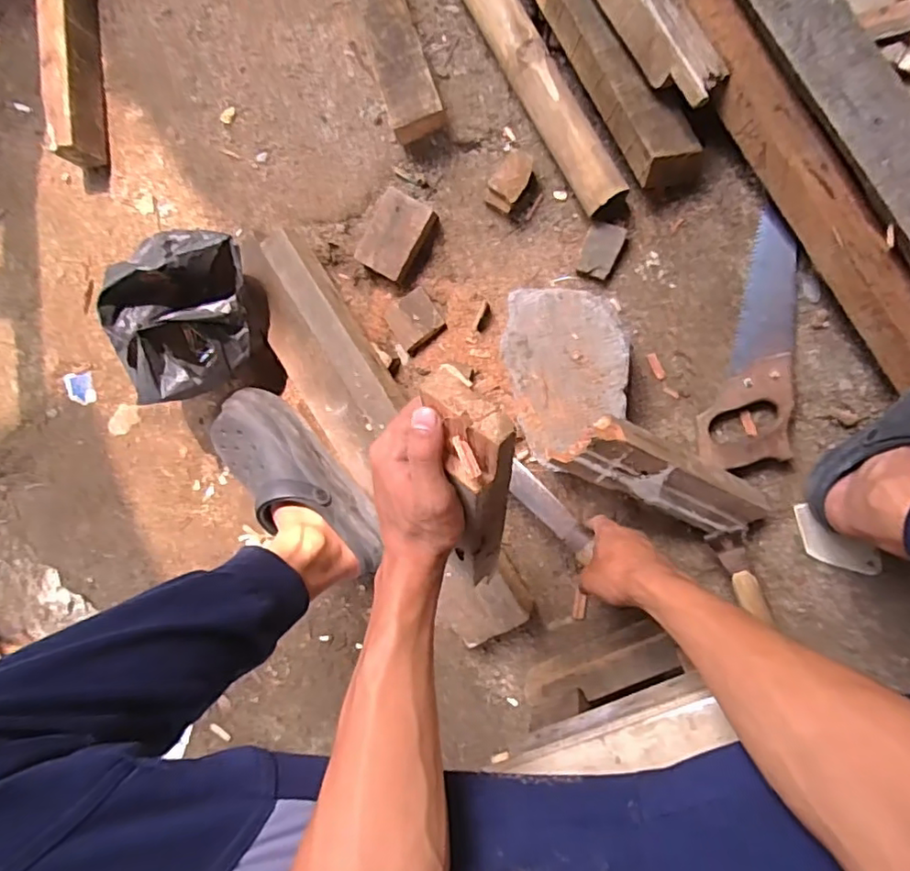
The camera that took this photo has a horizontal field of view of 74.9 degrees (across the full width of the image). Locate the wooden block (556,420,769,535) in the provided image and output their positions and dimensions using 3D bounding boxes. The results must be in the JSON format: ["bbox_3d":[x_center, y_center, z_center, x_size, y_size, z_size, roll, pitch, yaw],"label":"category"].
[{"bbox_3d":[0.220,0.047,0.600,0.247,0.034,0.063,22,96,-22],"label":"wooden block"}]

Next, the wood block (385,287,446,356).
[{"bbox_3d":[-0.051,-0.140,0.735,0.064,0.018,0.060,-37,87,10],"label":"wood block"}]

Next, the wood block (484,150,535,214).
[{"bbox_3d":[0.064,-0.289,0.678,0.043,0.037,0.062,43,100,5],"label":"wood block"}]

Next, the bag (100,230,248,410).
[{"bbox_3d":[-0.305,-0.133,0.689,0.145,0.156,0.187,0,94,10],"label":"bag"}]

